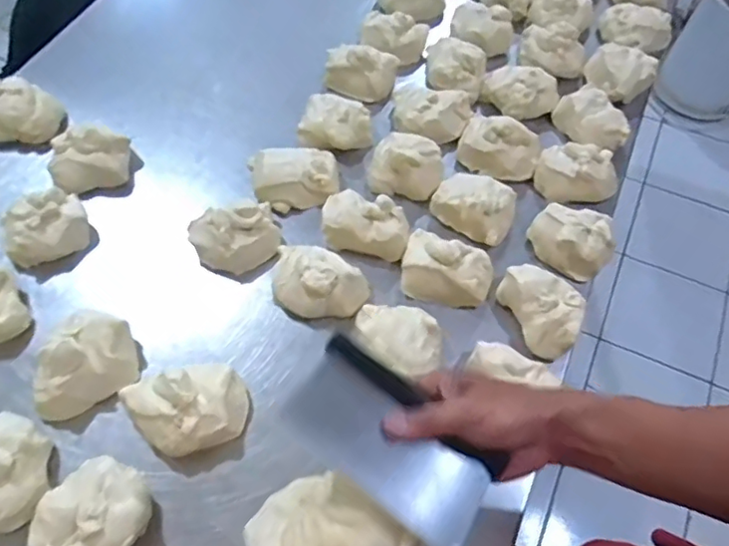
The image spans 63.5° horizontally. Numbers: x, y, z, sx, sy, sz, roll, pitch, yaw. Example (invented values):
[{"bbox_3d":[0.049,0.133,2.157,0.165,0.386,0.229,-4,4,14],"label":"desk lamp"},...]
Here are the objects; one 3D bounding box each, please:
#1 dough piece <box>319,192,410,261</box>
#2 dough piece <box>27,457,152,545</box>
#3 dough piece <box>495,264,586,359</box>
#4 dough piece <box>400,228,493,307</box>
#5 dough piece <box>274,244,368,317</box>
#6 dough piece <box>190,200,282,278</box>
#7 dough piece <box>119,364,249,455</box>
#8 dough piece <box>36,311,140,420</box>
[{"bbox_3d":[0.003,-0.067,0.729,0.108,0.044,0.086,8,60,4],"label":"dough piece"},{"bbox_3d":[-0.254,0.227,0.552,0.102,0.049,0.092,-23,63,-14],"label":"dough piece"},{"bbox_3d":[0.202,0.038,0.671,0.076,0.039,0.109,-27,64,-16],"label":"dough piece"},{"bbox_3d":[0.099,-0.008,0.700,0.104,0.041,0.080,14,60,7],"label":"dough piece"},{"bbox_3d":[-0.053,0.014,0.691,0.111,0.055,0.073,14,60,7],"label":"dough piece"},{"bbox_3d":[-0.154,-0.043,0.720,0.100,0.063,0.073,-27,64,-16],"label":"dough piece"},{"bbox_3d":[-0.184,0.142,0.606,0.123,0.054,0.080,-14,61,-9],"label":"dough piece"},{"bbox_3d":[-0.305,0.098,0.635,0.113,0.066,0.086,-30,64,-17],"label":"dough piece"}]

